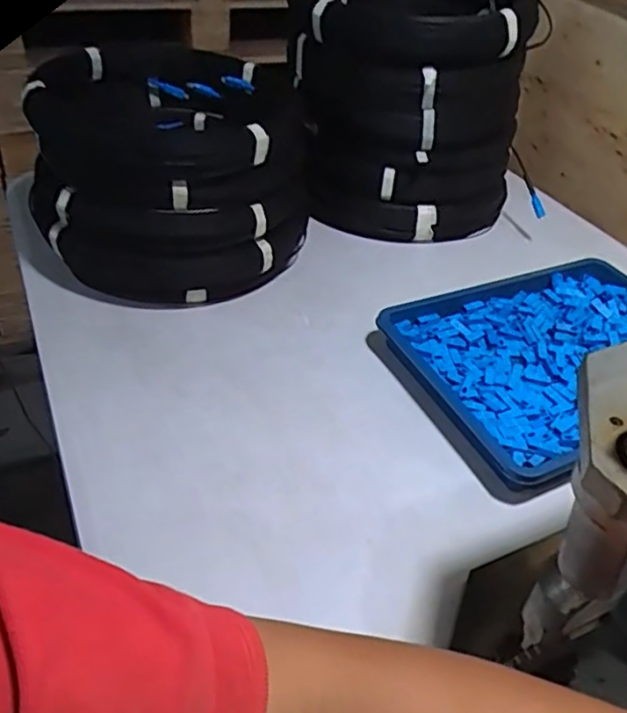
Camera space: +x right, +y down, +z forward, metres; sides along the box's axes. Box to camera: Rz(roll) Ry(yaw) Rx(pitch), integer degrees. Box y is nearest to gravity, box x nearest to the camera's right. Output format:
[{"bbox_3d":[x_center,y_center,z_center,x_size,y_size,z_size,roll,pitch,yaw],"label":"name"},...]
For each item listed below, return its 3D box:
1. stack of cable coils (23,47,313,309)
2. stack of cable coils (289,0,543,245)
[{"bbox_3d":[-0.150,-0.206,0.736,0.277,0.208,0.283,7,40,2],"label":"stack of cable coils"},{"bbox_3d":[0.118,-0.345,0.842,0.280,0.295,0.320,0,40,-7],"label":"stack of cable coils"}]

